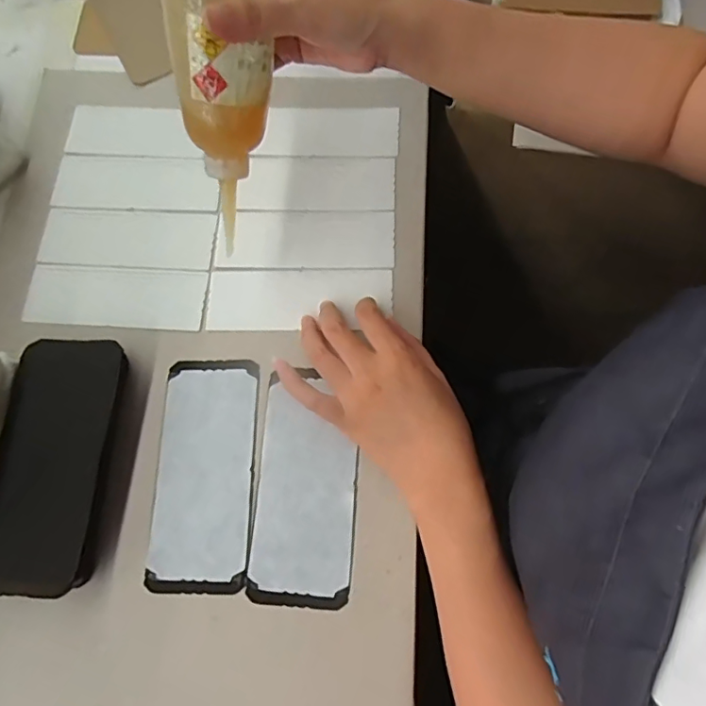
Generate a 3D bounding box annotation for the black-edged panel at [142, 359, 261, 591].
[{"bbox_3d":[-0.110,0.086,0.387,0.073,0.010,0.162,0,71,2],"label":"black-edged panel"}]

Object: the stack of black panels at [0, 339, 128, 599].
[{"bbox_3d":[-0.219,0.076,0.379,0.077,0.021,0.175,2,71,3],"label":"stack of black panels"}]

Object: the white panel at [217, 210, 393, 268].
[{"bbox_3d":[-0.040,-0.096,0.439,0.145,0.006,0.052,0,71,2],"label":"white panel"}]

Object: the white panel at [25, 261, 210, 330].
[{"bbox_3d":[-0.192,-0.048,0.430,0.144,0.004,0.053,3,71,3],"label":"white panel"}]

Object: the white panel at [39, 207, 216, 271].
[{"bbox_3d":[-0.192,-0.099,0.450,0.146,0.008,0.052,3,71,3],"label":"white panel"}]

